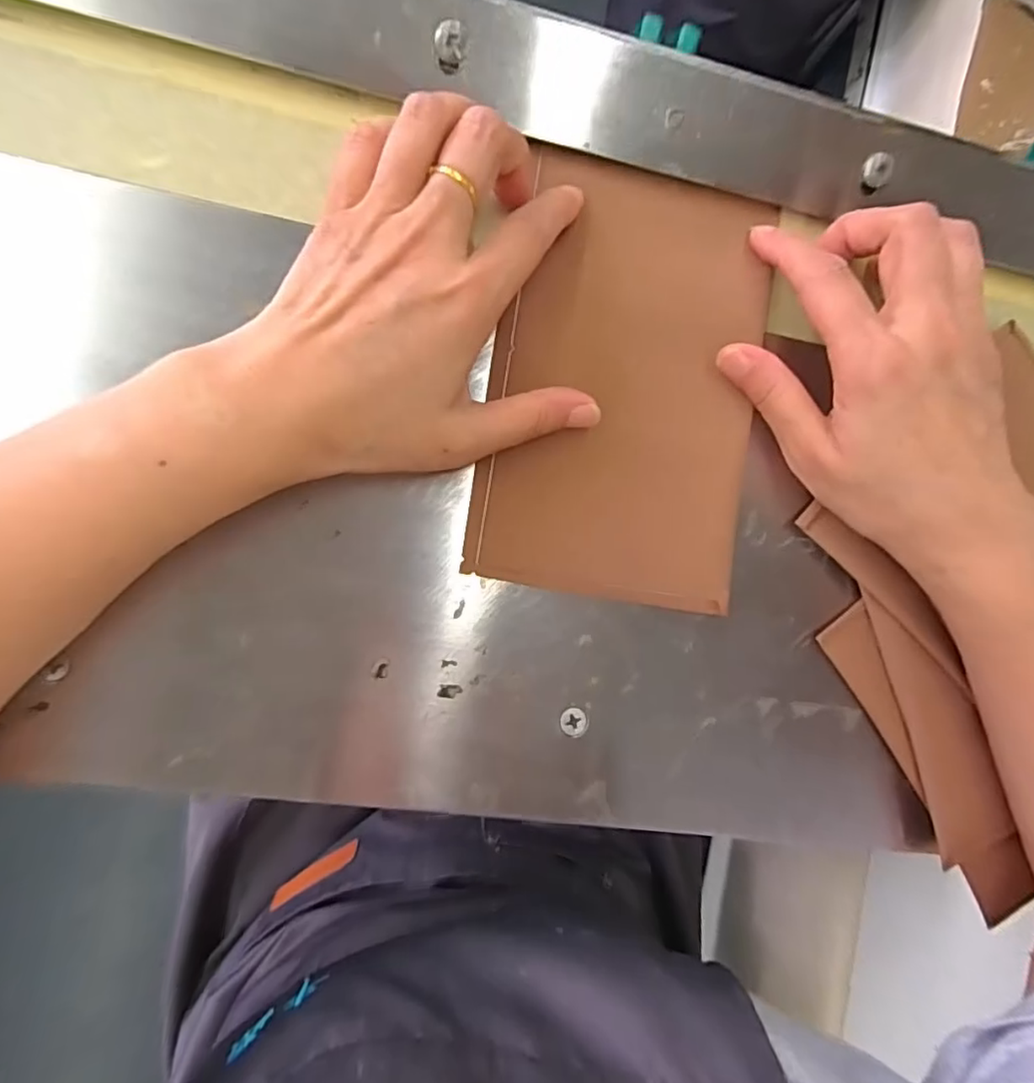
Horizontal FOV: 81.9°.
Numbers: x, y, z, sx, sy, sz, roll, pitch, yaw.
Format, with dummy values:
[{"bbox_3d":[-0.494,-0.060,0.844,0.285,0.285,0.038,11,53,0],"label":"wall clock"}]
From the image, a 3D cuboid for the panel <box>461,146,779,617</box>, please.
[{"bbox_3d":[0.047,-0.068,0.252,0.112,0.006,0.181,9,87,-9],"label":"panel"}]

